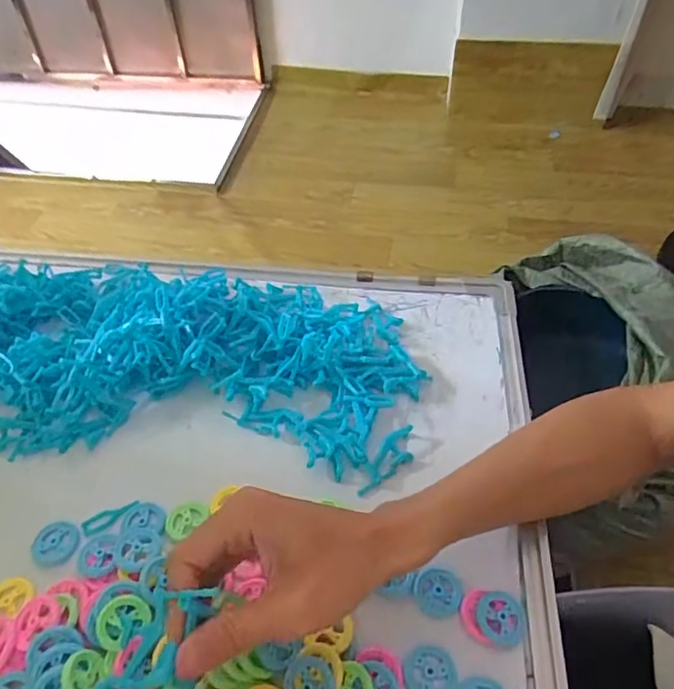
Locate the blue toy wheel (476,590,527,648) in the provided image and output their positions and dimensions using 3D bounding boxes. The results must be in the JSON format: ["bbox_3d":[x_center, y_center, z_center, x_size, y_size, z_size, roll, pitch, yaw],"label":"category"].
[{"bbox_3d":[0.099,0.164,0.332,0.028,0.005,0.029,-1,47,1],"label":"blue toy wheel"}]

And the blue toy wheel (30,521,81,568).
[{"bbox_3d":[-0.189,0.134,0.371,0.028,0.004,0.029,17,55,-2],"label":"blue toy wheel"}]

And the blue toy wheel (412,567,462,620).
[{"bbox_3d":[0.063,0.153,0.344,0.029,0.004,0.028,-1,47,1],"label":"blue toy wheel"}]

